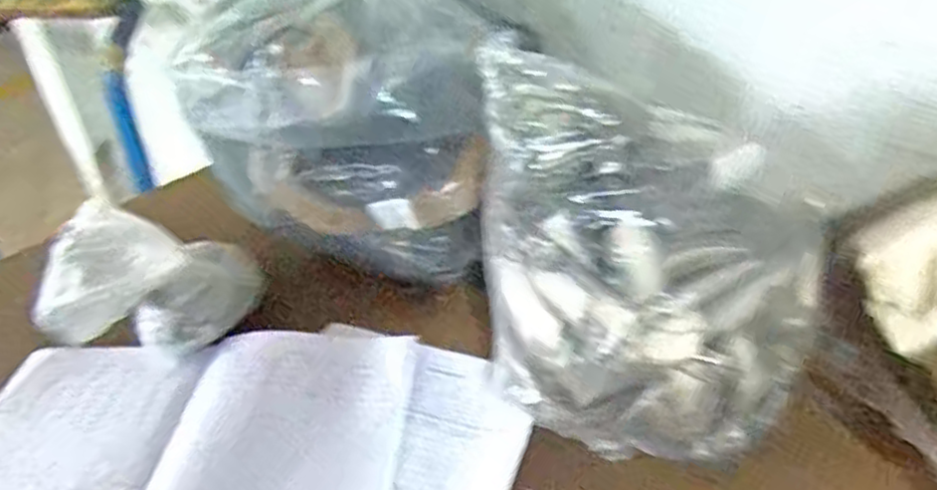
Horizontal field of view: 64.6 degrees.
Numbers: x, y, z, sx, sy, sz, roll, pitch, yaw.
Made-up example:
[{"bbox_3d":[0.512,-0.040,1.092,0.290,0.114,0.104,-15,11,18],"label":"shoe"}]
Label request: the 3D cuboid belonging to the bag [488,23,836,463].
[{"bbox_3d":[0.127,0.011,0.508,0.230,0.226,0.175,-2,36,6],"label":"bag"}]

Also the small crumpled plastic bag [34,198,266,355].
[{"bbox_3d":[-0.283,0.032,0.649,0.182,0.079,0.105,4,37,13],"label":"small crumpled plastic bag"}]

